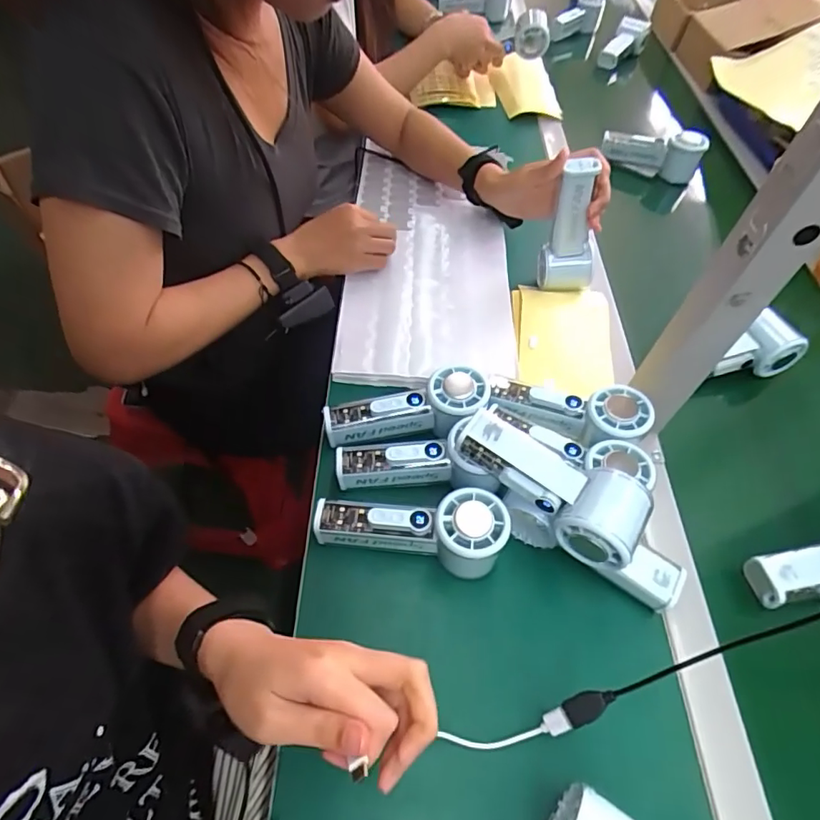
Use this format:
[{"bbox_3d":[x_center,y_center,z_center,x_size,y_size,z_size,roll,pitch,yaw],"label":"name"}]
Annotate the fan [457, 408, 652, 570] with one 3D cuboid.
[{"bbox_3d":[0.111,0.053,0.411,0.150,0.047,0.060,37,59,20],"label":"fan"}]

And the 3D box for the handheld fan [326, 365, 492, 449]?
[{"bbox_3d":[-0.003,0.001,0.486,0.151,0.049,0.054,-7,56,-7],"label":"handheld fan"}]

